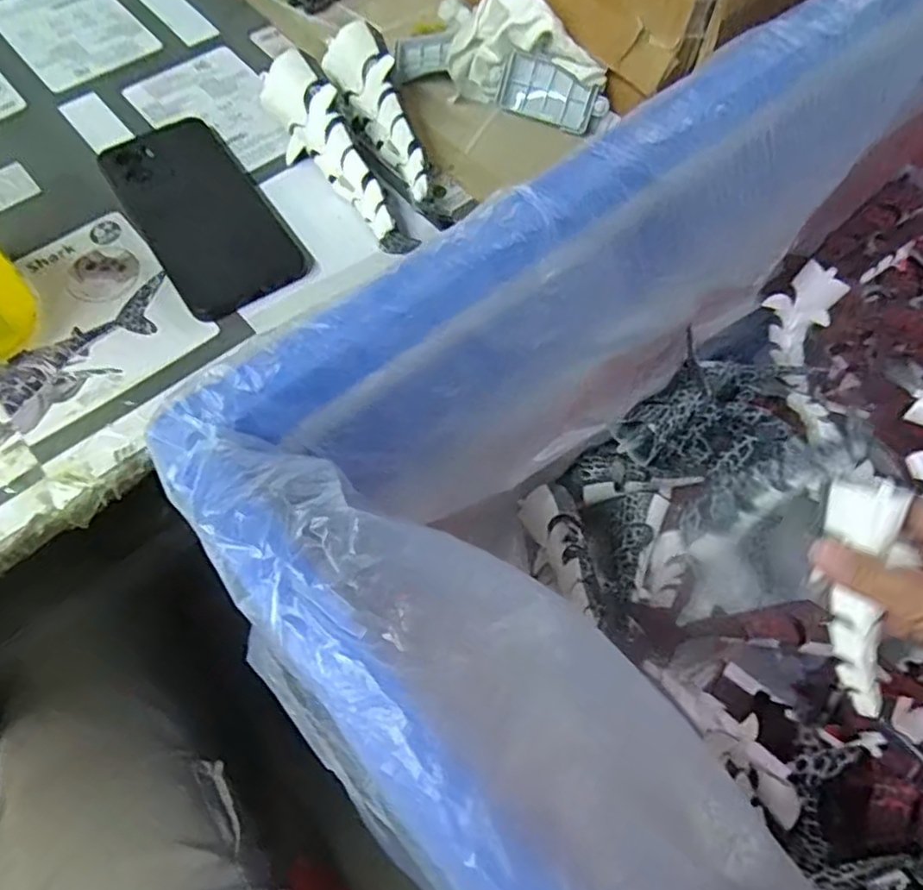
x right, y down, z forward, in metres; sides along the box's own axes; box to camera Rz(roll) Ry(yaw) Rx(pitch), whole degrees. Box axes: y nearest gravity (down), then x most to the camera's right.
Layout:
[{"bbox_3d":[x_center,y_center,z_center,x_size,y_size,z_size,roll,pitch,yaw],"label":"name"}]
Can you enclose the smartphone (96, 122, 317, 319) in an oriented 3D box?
[{"bbox_3d":[-0.169,-0.153,0.442,0.079,0.012,0.174,-32,68,-15],"label":"smartphone"}]

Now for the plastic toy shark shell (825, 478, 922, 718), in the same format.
[{"bbox_3d":[0.245,0.093,0.415,0.044,0.013,0.145,0,100,-1],"label":"plastic toy shark shell"}]

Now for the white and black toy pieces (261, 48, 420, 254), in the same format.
[{"bbox_3d":[-0.086,-0.189,0.443,0.038,0.047,0.146,-26,67,-13],"label":"white and black toy pieces"}]

